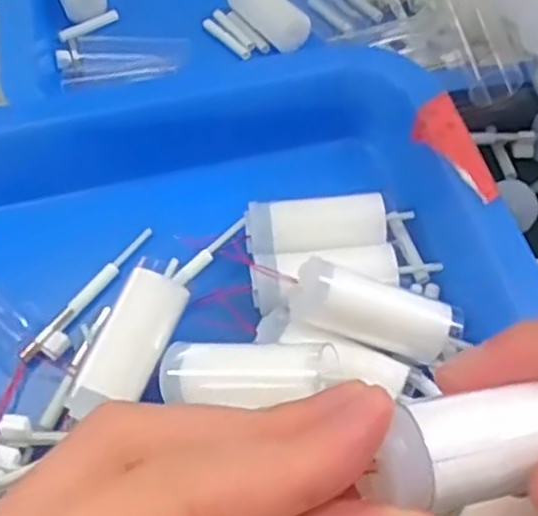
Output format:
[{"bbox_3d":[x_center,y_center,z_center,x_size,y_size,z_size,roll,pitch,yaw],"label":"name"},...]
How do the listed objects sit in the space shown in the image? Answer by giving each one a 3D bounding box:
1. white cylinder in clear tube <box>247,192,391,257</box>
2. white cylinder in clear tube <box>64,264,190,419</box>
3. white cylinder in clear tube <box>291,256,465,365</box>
[{"bbox_3d":[0.017,-0.011,0.262,0.048,0.015,0.017,-8,50,-1],"label":"white cylinder in clear tube"},{"bbox_3d":[-0.043,0.027,0.228,0.016,0.014,0.049,24,73,23],"label":"white cylinder in clear tube"},{"bbox_3d":[0.033,0.017,0.232,0.051,0.014,0.017,19,52,-5],"label":"white cylinder in clear tube"}]

